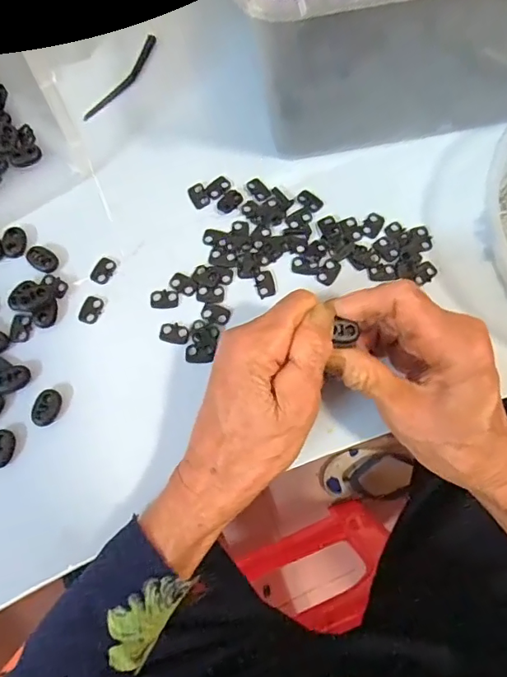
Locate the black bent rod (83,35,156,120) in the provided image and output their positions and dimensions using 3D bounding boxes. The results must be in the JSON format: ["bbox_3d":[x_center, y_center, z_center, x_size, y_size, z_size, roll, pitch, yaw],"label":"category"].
[{"bbox_3d":[-0.096,-0.194,0.365,0.015,0.008,0.088,29,77,6],"label":"black bent rod"}]

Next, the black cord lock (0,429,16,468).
[{"bbox_3d":[-0.150,0.065,0.288,0.015,0.004,0.022,14,76,2],"label":"black cord lock"}]

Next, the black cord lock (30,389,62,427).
[{"bbox_3d":[-0.126,0.042,0.296,0.015,0.005,0.022,14,76,2],"label":"black cord lock"}]

